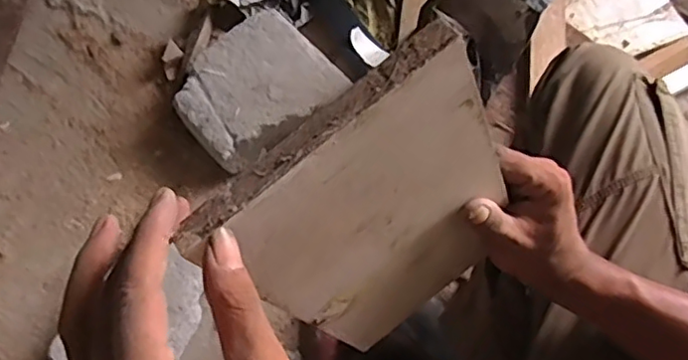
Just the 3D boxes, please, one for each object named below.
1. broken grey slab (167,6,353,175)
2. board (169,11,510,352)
[{"bbox_3d":[-0.119,-0.119,0.840,0.203,0.064,0.174,-38,77,-13],"label":"broken grey slab"},{"bbox_3d":[0.028,0.030,0.360,0.147,0.241,0.014,-38,58,1],"label":"board"}]

